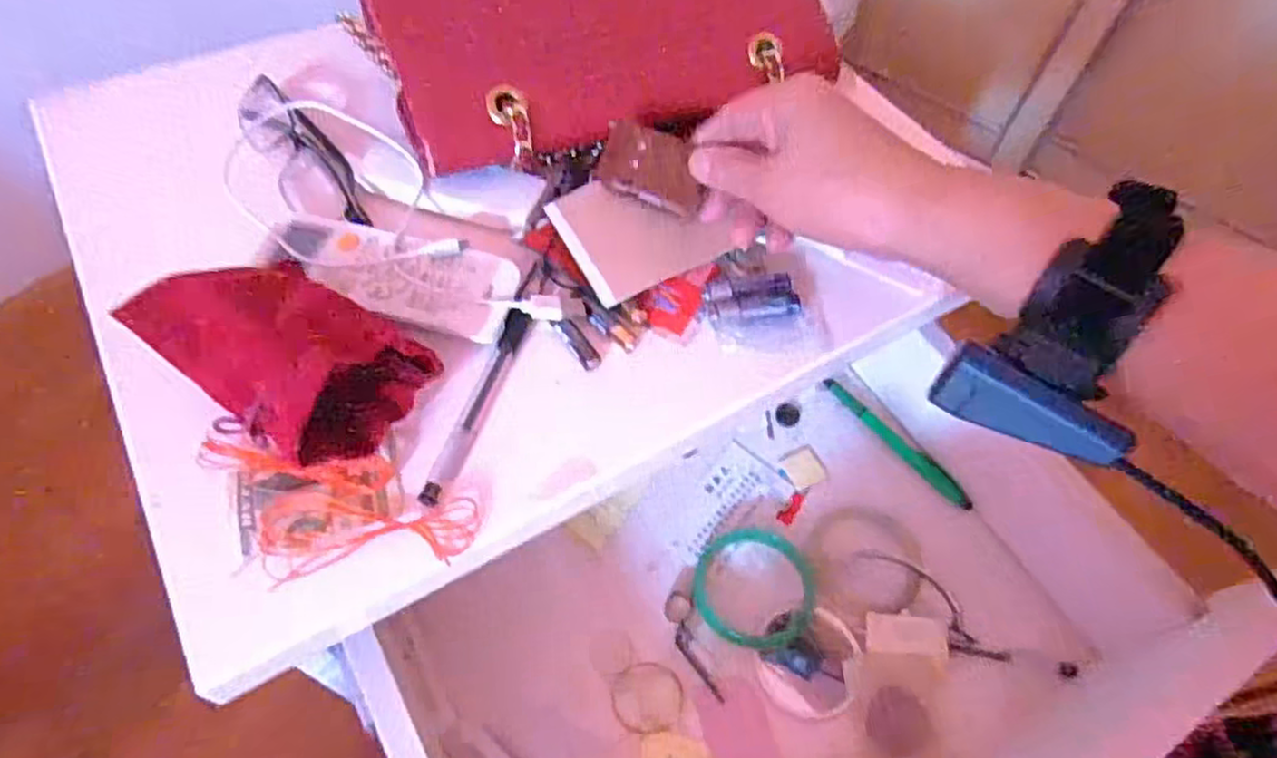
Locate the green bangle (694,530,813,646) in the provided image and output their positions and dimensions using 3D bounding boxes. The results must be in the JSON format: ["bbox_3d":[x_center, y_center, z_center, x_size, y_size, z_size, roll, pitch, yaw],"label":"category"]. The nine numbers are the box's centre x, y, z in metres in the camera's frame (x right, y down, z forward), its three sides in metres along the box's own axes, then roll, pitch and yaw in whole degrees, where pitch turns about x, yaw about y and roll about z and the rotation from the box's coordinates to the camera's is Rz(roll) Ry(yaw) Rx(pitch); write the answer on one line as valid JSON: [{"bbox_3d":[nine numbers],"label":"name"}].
[{"bbox_3d":[0.072,0.130,0.459,0.074,0.005,0.075,2,57,-3],"label":"green bangle"}]

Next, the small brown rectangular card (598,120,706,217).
[{"bbox_3d":[0.008,-0.108,0.372,0.054,0.004,0.036,19,92,3],"label":"small brown rectangular card"}]

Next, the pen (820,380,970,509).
[{"bbox_3d":[0.185,0.044,0.521,0.014,0.011,0.128,-35,65,-23],"label":"pen"}]

